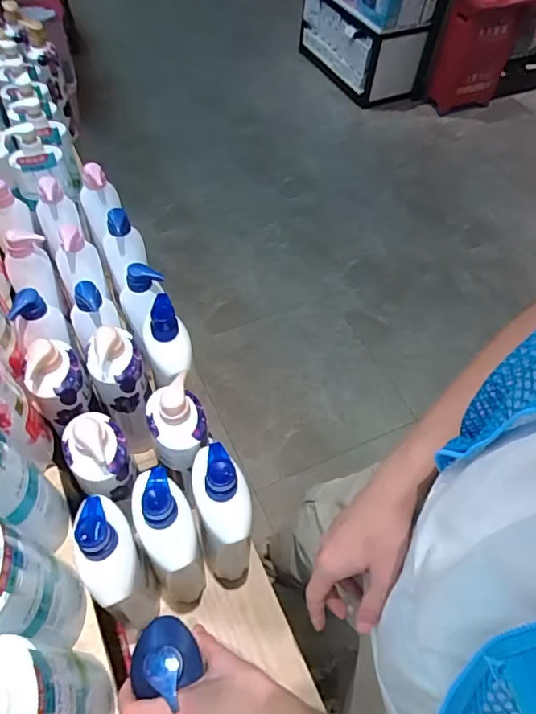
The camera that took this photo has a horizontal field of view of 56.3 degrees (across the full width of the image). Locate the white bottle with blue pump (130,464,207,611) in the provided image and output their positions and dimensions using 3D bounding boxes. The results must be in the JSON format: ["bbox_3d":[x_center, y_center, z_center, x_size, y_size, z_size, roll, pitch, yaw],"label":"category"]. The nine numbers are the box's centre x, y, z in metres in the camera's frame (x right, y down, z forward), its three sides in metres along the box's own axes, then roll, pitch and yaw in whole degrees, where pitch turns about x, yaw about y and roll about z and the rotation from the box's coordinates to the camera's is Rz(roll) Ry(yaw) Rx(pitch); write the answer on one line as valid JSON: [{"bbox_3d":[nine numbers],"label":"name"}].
[{"bbox_3d":[-0.119,0.219,0.602,0.058,0.264,0.116,-14,57,-14],"label":"white bottle with blue pump"}]

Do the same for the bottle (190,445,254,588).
[{"bbox_3d":[-0.057,0.197,0.622,0.054,0.249,0.116,-14,57,-14],"label":"bottle"}]

